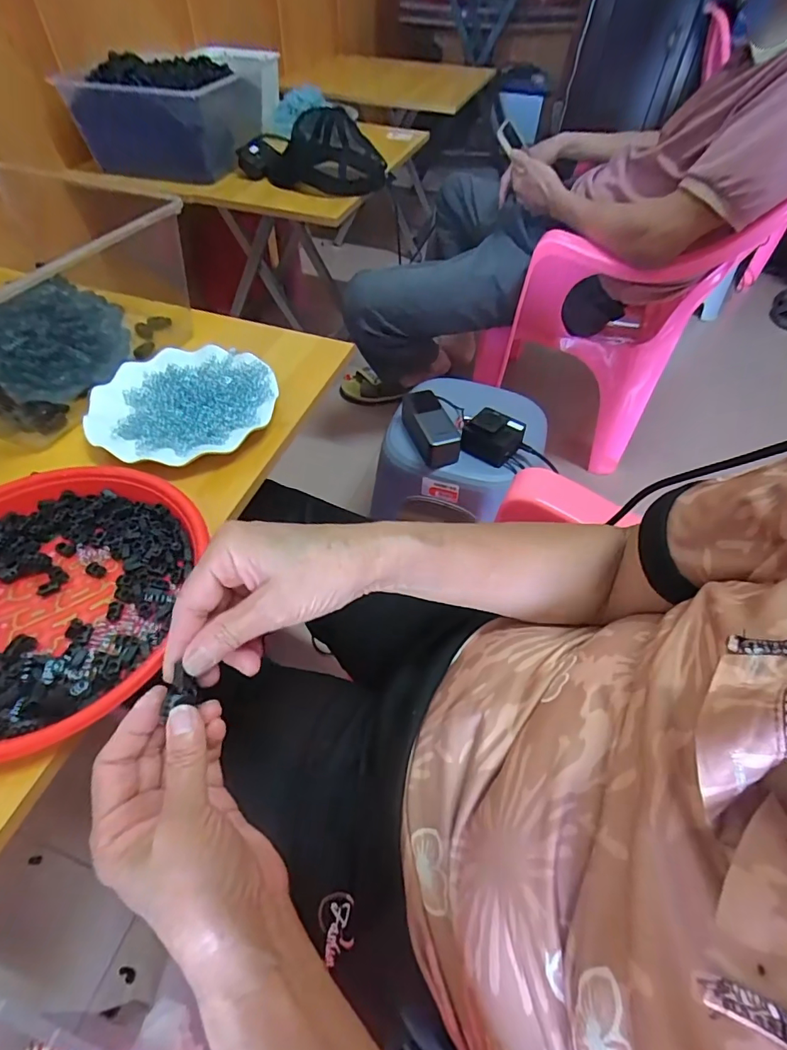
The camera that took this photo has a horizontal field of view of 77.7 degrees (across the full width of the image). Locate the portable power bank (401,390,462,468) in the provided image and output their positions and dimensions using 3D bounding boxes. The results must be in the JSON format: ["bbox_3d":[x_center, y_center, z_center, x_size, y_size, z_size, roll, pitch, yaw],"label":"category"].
[{"bbox_3d":[0.055,-0.160,0.783,0.063,0.050,0.139,-12,53,-12],"label":"portable power bank"}]

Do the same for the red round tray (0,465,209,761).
[{"bbox_3d":[-0.269,0.051,0.369,0.217,0.026,0.234,1,52,-2],"label":"red round tray"}]

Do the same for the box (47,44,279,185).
[{"bbox_3d":[-0.417,-0.839,0.986,0.302,0.158,0.384,2,52,-1],"label":"box"}]

